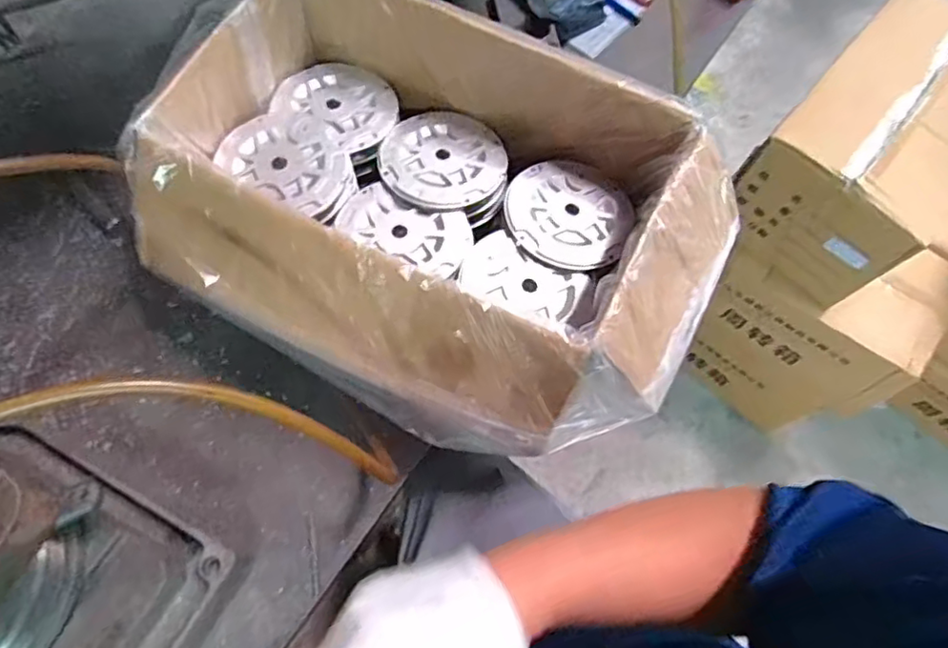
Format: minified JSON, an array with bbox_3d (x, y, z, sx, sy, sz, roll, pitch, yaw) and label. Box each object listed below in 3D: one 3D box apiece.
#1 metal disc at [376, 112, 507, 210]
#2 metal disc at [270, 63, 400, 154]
[{"bbox_3d":[-0.035,-0.183,0.679,0.135,0.016,0.132,1,67,-3],"label":"metal disc"},{"bbox_3d":[-0.149,-0.250,0.689,0.127,0.018,0.109,32,65,7],"label":"metal disc"}]

